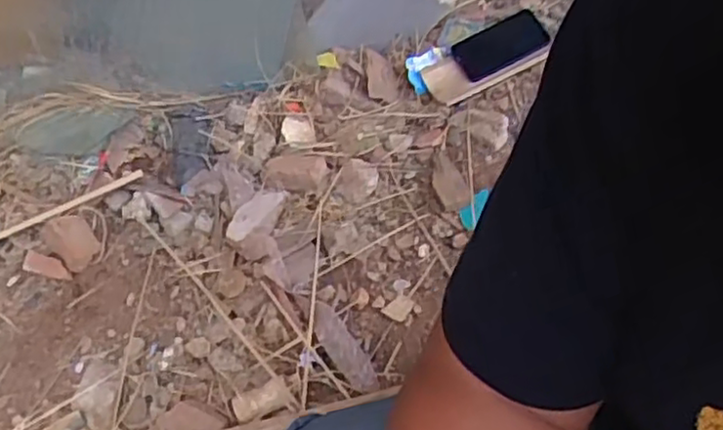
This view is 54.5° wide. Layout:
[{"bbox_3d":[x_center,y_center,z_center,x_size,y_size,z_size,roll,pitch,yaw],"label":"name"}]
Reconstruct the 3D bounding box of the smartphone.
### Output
[{"bbox_3d":[0.224,-0.273,1.125,0.149,0.016,0.080,-29,72,-3],"label":"smartphone"}]

